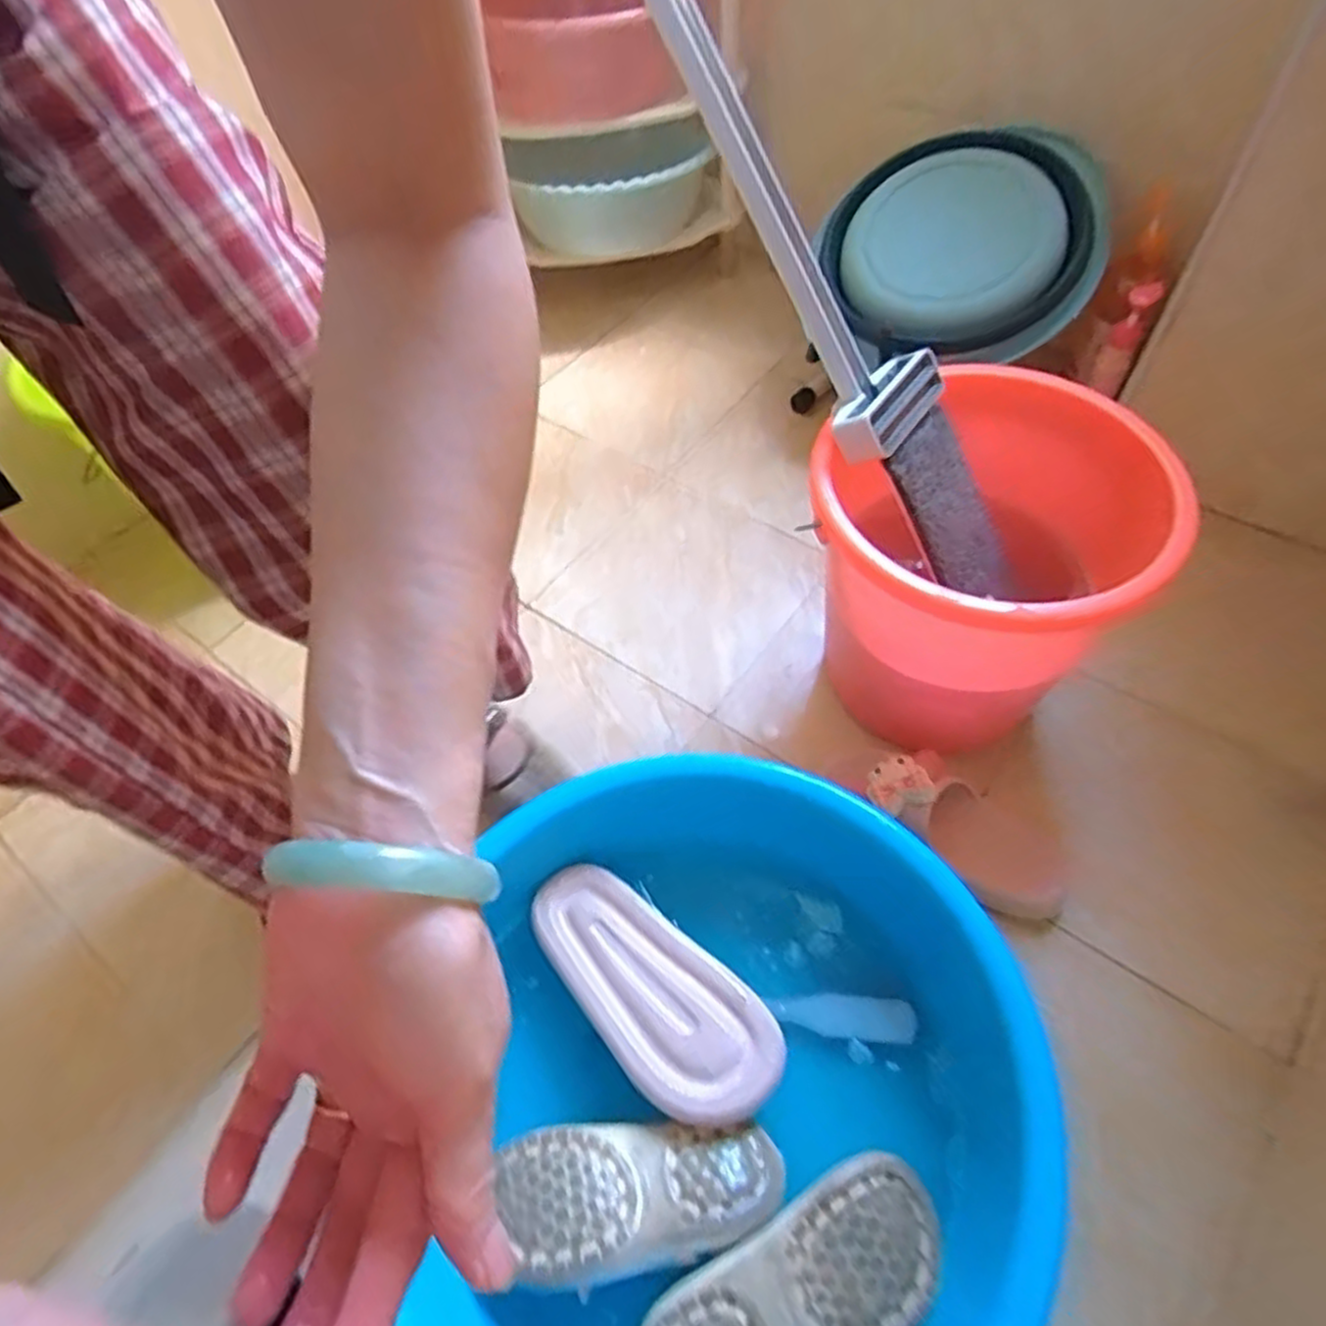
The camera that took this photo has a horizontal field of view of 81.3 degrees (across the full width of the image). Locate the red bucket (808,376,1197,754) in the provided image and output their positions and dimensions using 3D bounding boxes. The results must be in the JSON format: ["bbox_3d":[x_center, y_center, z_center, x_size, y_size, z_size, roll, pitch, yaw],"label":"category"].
[{"bbox_3d":[0.302,-0.072,0.803,0.282,0.328,0.301,-1,56,2],"label":"red bucket"}]

